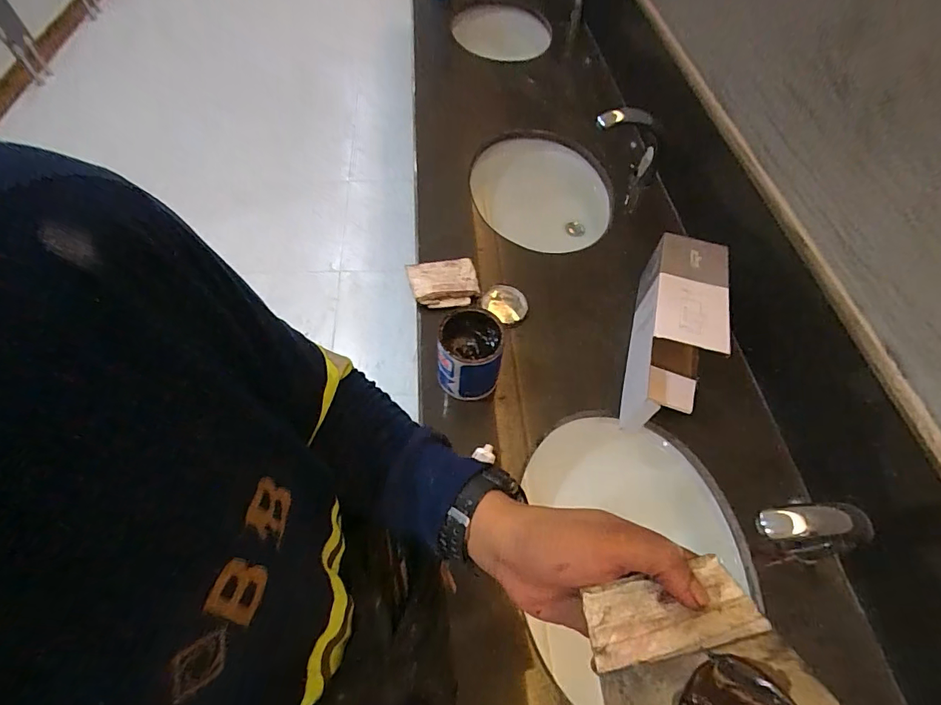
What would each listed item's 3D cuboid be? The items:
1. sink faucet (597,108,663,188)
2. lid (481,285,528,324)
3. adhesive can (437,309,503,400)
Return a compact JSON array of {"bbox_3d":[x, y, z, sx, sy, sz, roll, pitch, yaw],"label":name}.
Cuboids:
[{"bbox_3d":[0.351,-0.455,1.016,0.173,0.172,0.044,-11,52,-8],"label":"sink faucet"},{"bbox_3d":[0.066,-0.094,0.860,0.084,0.012,0.082,6,58,-10],"label":"lid"},{"bbox_3d":[-0.002,0.005,0.716,0.093,0.116,0.092,0,51,1],"label":"adhesive can"}]

